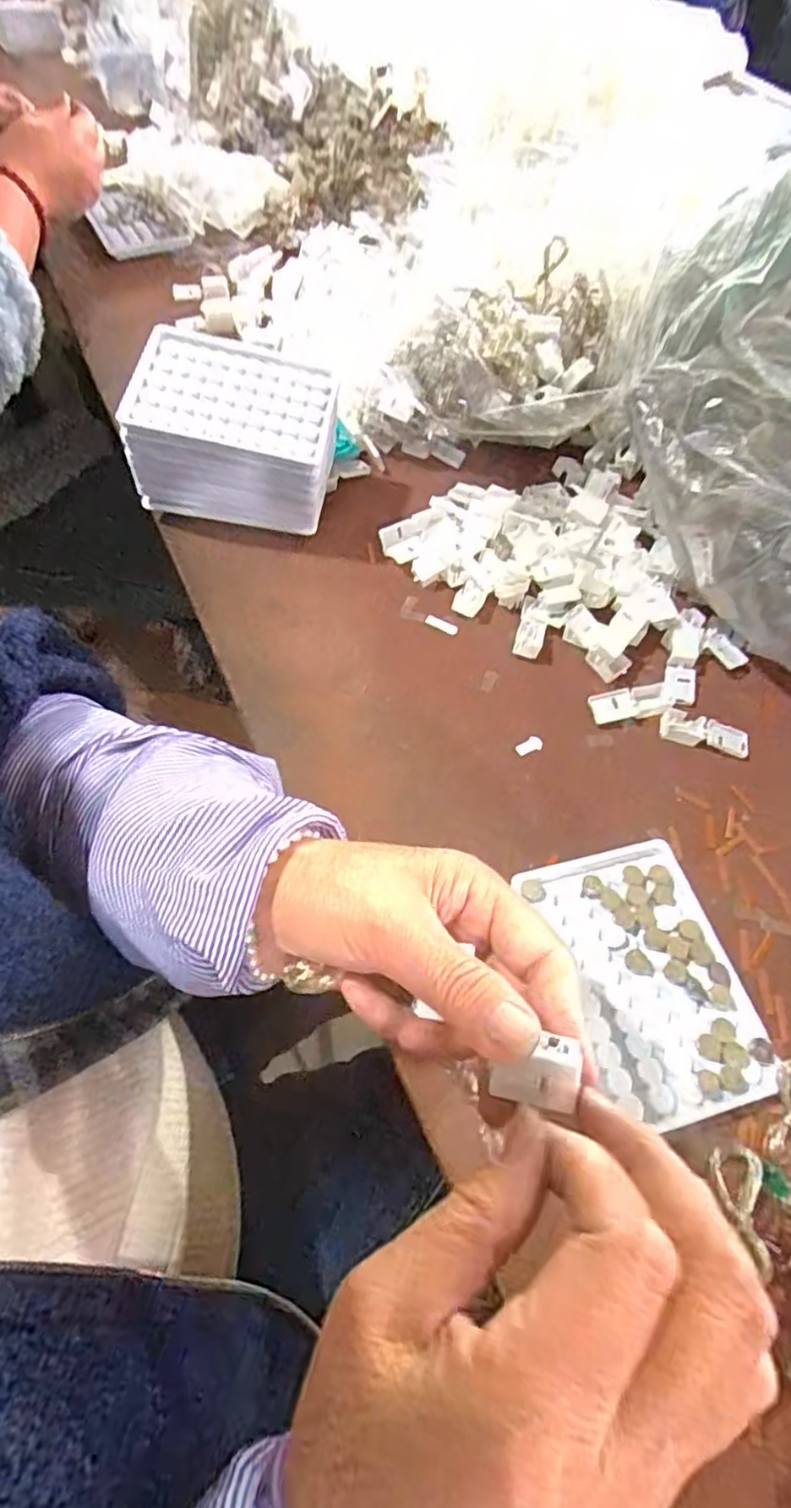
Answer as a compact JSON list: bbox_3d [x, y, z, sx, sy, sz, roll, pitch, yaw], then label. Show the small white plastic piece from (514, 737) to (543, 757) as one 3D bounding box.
[{"bbox_3d":[0.085,-0.005,0.417,0.018,0.004,0.009,-27,63,-19],"label":"small white plastic piece"}]

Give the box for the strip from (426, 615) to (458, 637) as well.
[{"bbox_3d":[0.033,-0.092,0.465,0.025,0.004,0.008,28,61,14],"label":"strip"}]

